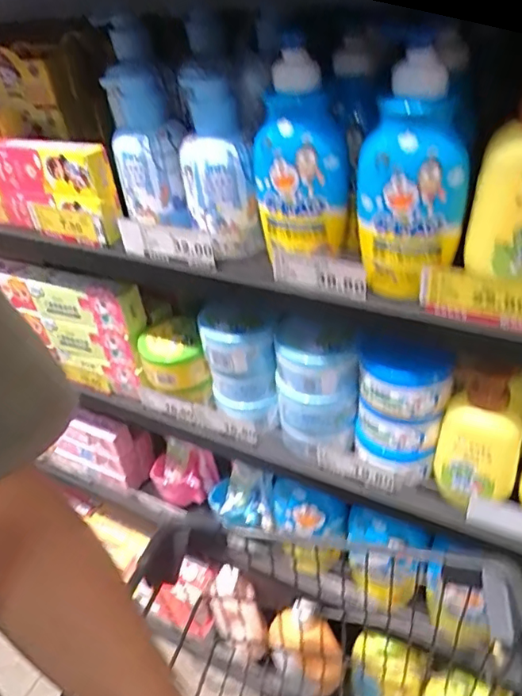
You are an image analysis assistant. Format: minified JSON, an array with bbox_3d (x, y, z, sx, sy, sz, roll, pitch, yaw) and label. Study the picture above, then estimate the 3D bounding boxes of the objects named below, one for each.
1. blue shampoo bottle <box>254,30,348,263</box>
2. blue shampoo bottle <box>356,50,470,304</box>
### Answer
[{"bbox_3d":[0.032,-0.160,0.452,0.073,0.157,0.063,-2,37,3],"label":"blue shampoo bottle"},{"bbox_3d":[0.115,-0.126,0.414,0.079,0.174,0.071,4,38,11],"label":"blue shampoo bottle"}]

